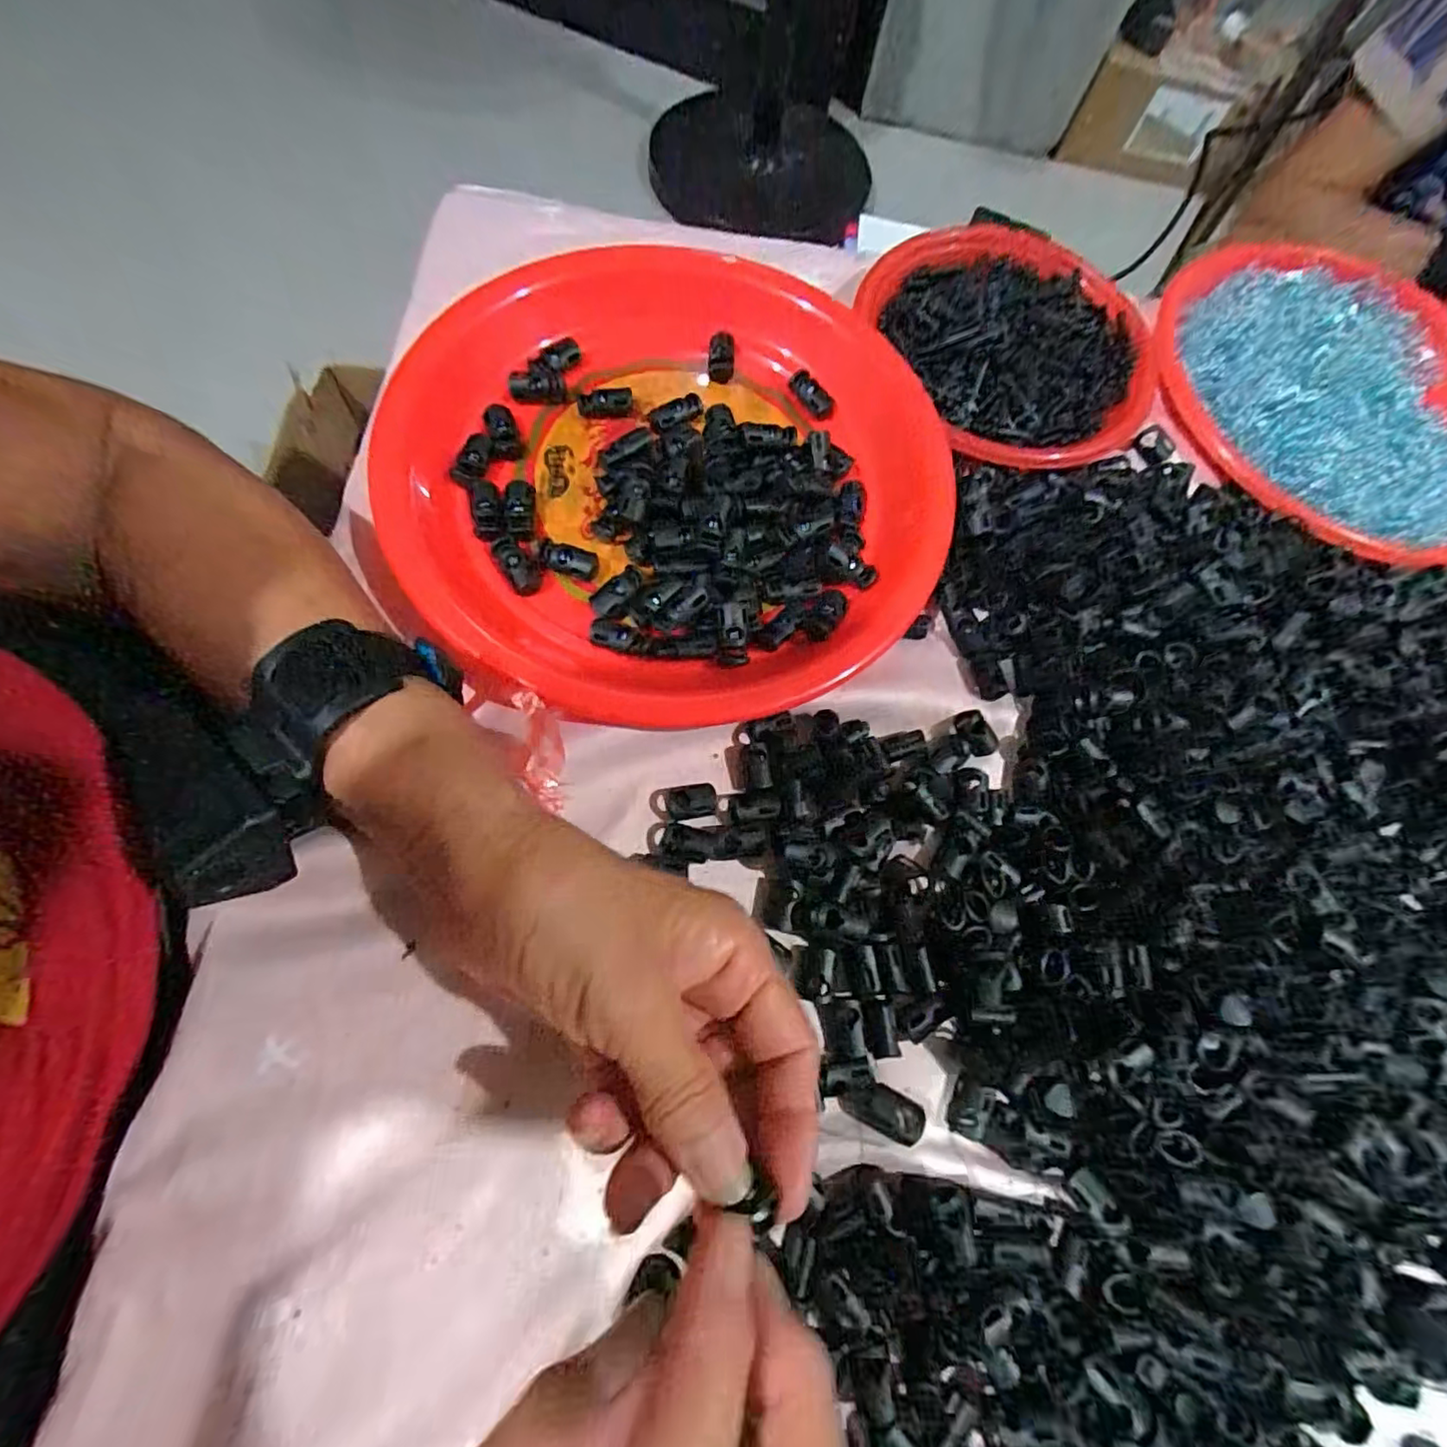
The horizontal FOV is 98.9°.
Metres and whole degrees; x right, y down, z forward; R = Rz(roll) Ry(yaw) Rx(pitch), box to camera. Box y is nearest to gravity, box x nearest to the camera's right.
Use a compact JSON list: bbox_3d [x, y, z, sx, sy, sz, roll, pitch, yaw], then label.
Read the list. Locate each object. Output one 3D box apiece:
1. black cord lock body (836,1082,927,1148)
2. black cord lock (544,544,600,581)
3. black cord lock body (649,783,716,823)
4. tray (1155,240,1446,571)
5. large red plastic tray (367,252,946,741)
[{"bbox_3d":[0.058,0.142,0.227,0.029,0.008,0.015,11,72,23],"label":"black cord lock body"},{"bbox_3d":[-0.070,-0.074,0.283,0.026,0.006,0.013,18,69,0],"label":"black cord lock"},{"bbox_3d":[-0.017,0.033,0.257,0.028,0.009,0.014,-5,71,-8],"label":"black cord lock body"},{"bbox_3d":[0.358,-0.191,0.351,0.230,0.033,0.219,-29,76,-15],"label":"tray"},{"bbox_3d":[-0.019,-0.121,0.294,0.242,0.027,0.264,41,71,9],"label":"large red plastic tray"}]

